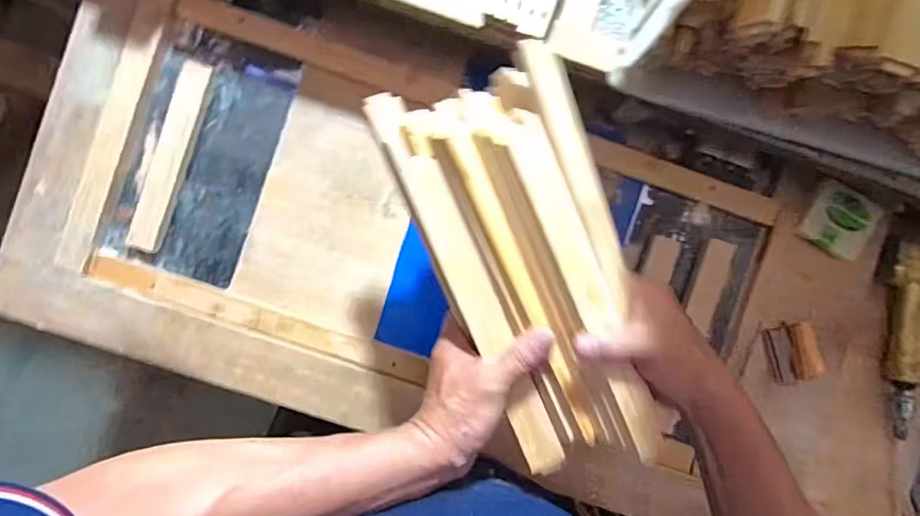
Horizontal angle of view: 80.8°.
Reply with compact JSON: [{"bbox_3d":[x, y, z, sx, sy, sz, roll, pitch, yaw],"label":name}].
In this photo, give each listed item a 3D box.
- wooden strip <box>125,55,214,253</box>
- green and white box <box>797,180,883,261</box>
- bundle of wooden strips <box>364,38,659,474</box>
[{"bbox_3d":[-0.314,-0.110,0.587,0.034,0.012,0.208,17,90,-2],"label":"wooden strip"},{"bbox_3d":[0.429,-0.041,0.606,0.074,0.017,0.074,28,90,-2],"label":"green and white box"},{"bbox_3d":[0.051,0.002,0.398,0.136,0.061,0.299,-21,90,-2],"label":"bundle of wooden strips"}]

